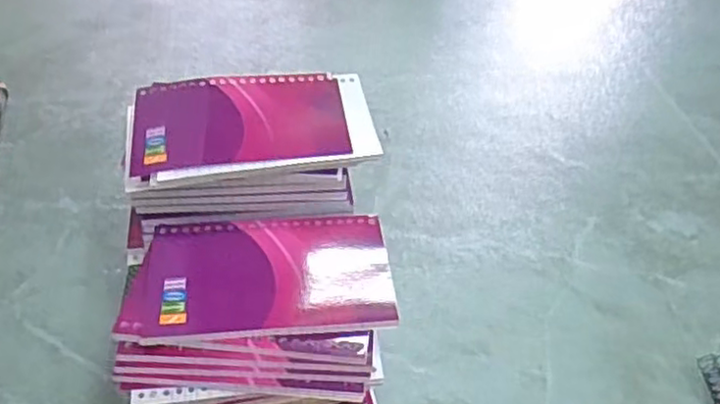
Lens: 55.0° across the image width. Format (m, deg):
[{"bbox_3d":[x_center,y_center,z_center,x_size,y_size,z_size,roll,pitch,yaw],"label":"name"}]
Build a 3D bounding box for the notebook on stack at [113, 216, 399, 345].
[{"bbox_3d":[-0.054,0.039,0.381,0.138,0.007,0.083,0,44,-4],"label":"notebook on stack"}]

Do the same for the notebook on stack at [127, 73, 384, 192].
[{"bbox_3d":[-0.067,-0.050,0.430,0.147,0.007,0.089,-5,48,-7],"label":"notebook on stack"}]

